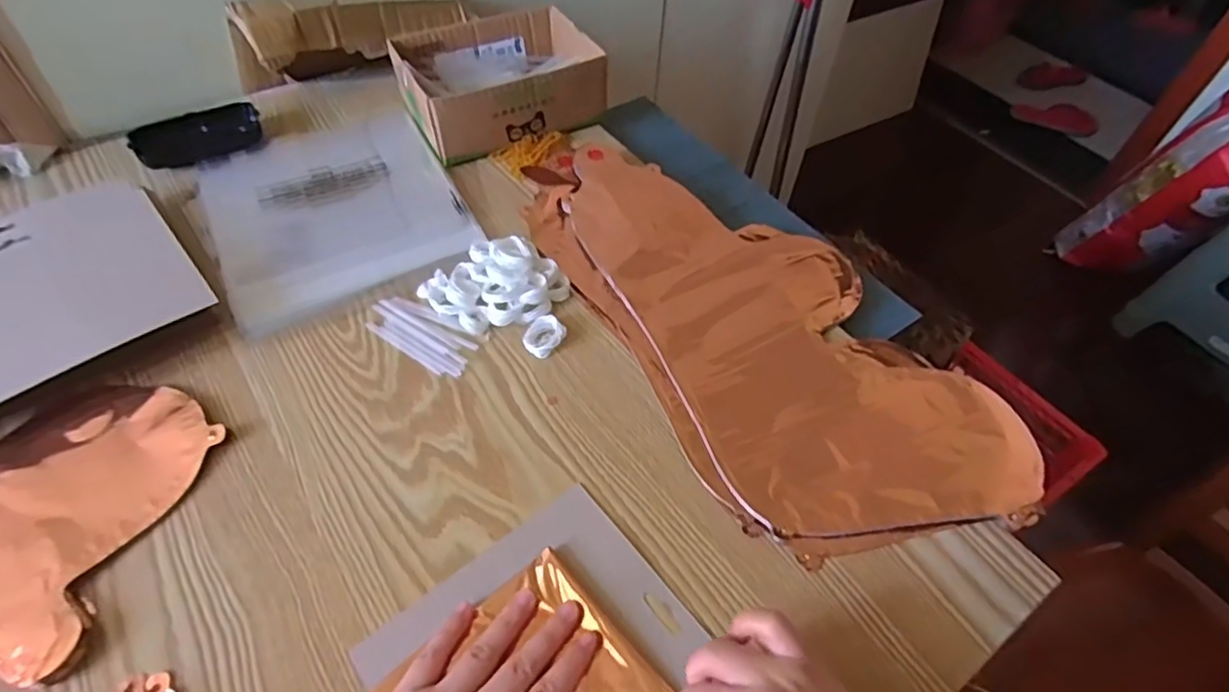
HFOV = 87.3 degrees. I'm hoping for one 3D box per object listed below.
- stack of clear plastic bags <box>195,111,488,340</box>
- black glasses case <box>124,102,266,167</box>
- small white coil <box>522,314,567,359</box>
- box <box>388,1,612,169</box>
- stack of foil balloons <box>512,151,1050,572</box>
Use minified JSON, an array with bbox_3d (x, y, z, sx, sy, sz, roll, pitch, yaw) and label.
[{"bbox_3d":[-0.253,-0.131,0.580,0.201,0.009,0.238,-24,56,-20],"label":"stack of clear plastic bags"},{"bbox_3d":[-0.402,-0.204,0.625,0.108,0.026,0.050,-25,57,-21],"label":"black glasses case"},{"bbox_3d":[-0.055,-0.009,0.490,0.028,0.014,0.031,28,55,18],"label":"small white coil"},{"bbox_3d":[-0.116,-0.266,0.651,0.177,0.069,0.133,-20,55,-18],"label":"box"},{"bbox_3d":[0.106,-0.025,0.508,0.211,0.025,0.416,-23,56,-20],"label":"stack of foil balloons"}]

